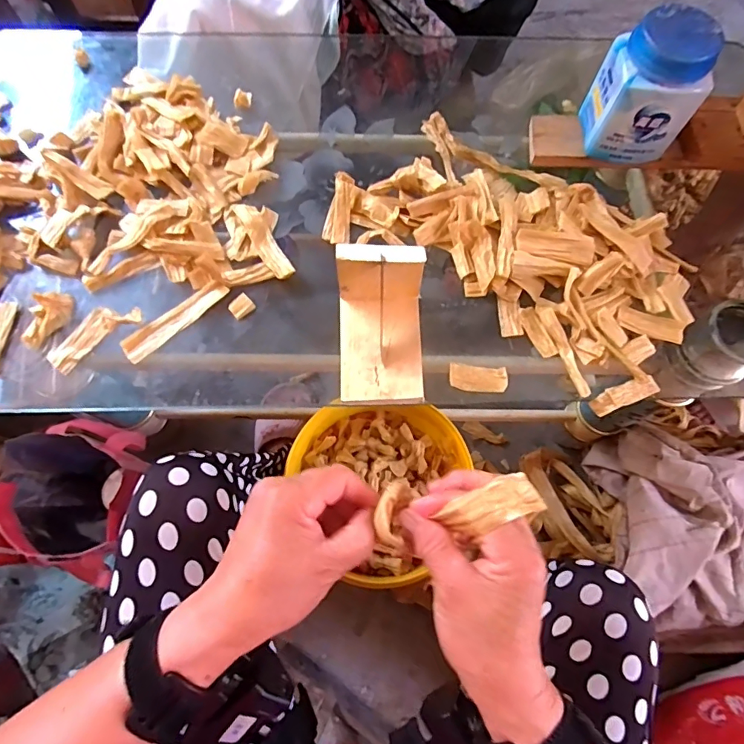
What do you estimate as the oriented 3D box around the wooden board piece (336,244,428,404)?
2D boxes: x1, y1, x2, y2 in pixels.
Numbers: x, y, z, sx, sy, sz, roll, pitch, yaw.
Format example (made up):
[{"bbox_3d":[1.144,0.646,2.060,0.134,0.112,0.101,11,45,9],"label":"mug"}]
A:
[{"bbox_3d":[0.009,-0.041,0.419,0.077,0.068,0.121,0,69,-1],"label":"wooden board piece"}]

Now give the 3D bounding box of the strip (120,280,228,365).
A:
[{"bbox_3d":[-0.191,-0.051,0.459,0.111,0.007,0.024,-41,75,-15],"label":"strip"}]

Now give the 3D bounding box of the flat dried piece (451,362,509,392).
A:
[{"bbox_3d":[0.102,0.006,0.449,0.054,0.008,0.024,5,69,1],"label":"flat dried piece"}]

